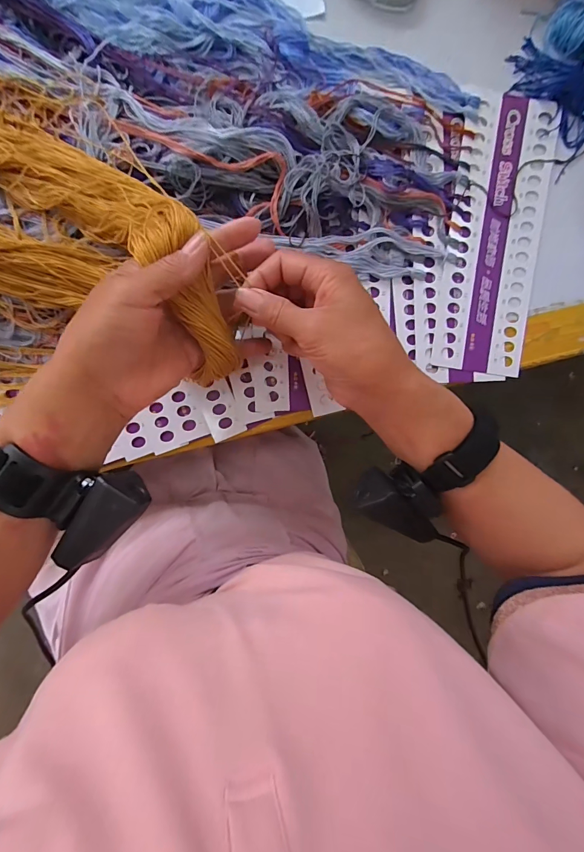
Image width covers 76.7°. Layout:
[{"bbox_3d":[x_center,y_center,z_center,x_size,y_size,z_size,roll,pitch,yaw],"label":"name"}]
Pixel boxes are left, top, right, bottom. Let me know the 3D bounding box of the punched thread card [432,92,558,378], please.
[{"bbox_3d":[0.185,-0.169,0.332,0.080,0.004,0.240,9,93,-4],"label":"punched thread card"}]

